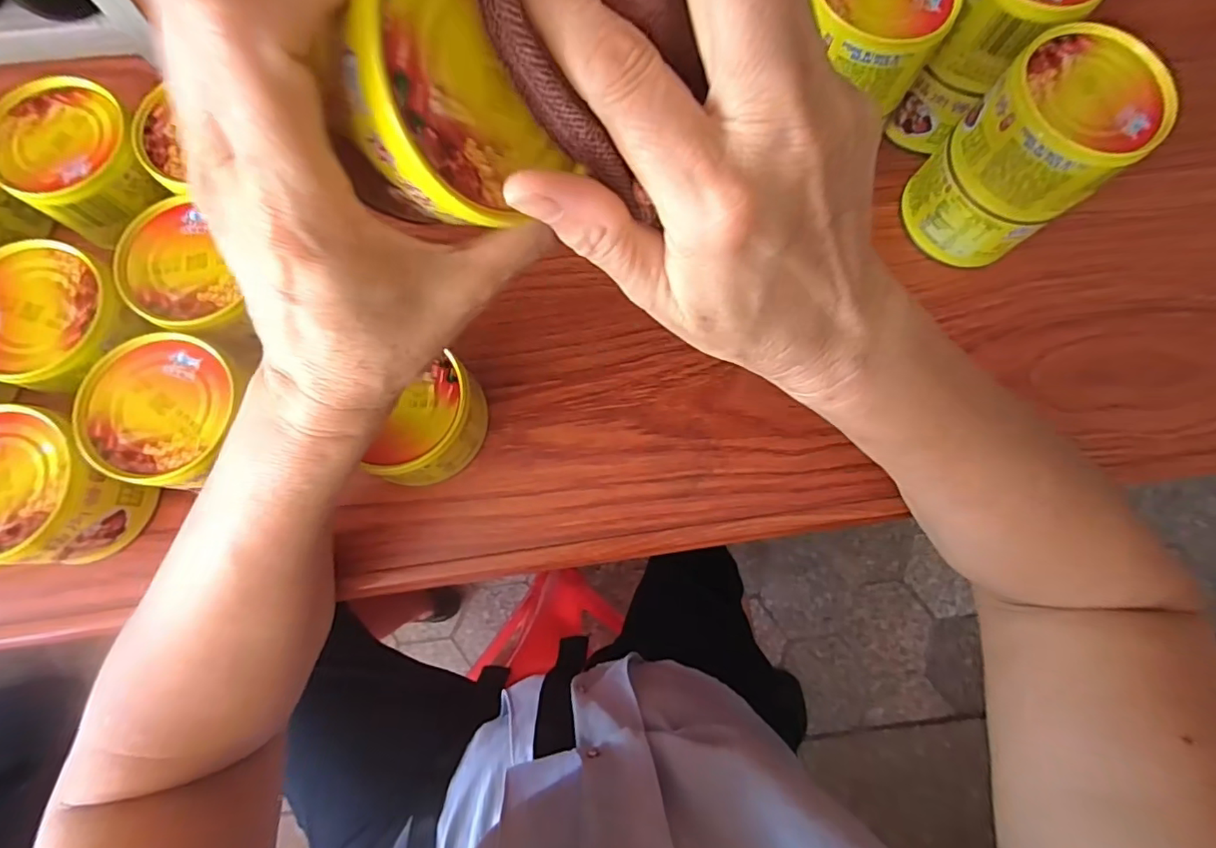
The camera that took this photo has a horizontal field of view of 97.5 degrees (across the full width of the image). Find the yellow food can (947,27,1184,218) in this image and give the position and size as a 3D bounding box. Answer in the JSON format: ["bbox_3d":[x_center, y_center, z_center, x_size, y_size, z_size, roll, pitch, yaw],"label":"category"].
[{"bbox_3d":[0.222,-0.146,0.265,0.066,0.049,0.072,0,78,-1],"label":"yellow food can"}]

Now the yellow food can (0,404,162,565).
[{"bbox_3d":[-0.269,0.032,0.258,0.076,0.052,0.065,15,78,2],"label":"yellow food can"}]

